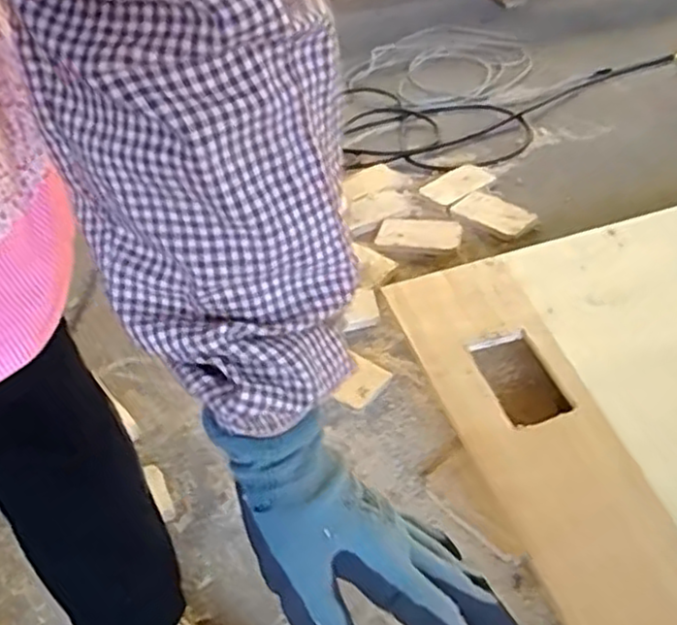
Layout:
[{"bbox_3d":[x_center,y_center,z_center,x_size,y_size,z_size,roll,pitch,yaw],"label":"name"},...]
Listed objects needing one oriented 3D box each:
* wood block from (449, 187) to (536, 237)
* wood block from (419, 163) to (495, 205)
[{"bbox_3d":[0.271,-0.176,1.269,0.080,0.017,0.140,-31,47,-24],"label":"wood block"},{"bbox_3d":[0.222,-0.242,1.339,0.145,0.010,0.075,-32,47,-25],"label":"wood block"}]

